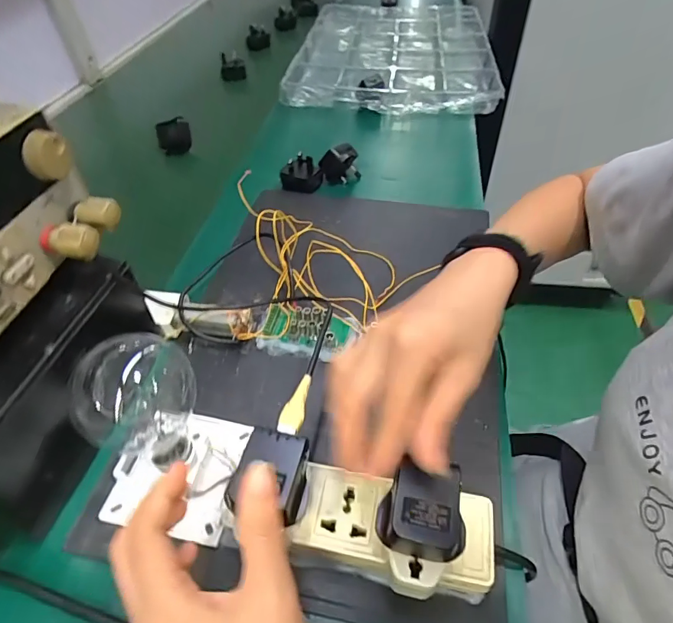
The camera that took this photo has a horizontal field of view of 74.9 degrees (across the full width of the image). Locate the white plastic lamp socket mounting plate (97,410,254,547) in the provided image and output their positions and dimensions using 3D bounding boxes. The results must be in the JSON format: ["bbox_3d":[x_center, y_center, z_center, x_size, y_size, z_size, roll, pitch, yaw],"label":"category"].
[{"bbox_3d":[-0.117,0.111,0.321,0.086,0.031,0.086,8,49,6],"label":"white plastic lamp socket mounting plate"}]

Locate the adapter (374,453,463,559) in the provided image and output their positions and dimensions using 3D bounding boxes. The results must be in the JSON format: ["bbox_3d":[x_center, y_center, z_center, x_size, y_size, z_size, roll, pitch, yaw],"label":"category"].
[{"bbox_3d":[0.046,0.108,0.241,0.042,0.027,0.044,9,46,11],"label":"adapter"}]

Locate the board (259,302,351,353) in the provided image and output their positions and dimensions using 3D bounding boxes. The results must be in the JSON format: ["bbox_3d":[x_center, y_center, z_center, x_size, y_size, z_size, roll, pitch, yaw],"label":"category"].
[{"bbox_3d":[-0.029,0.013,0.415,0.078,0.021,0.043,9,46,11],"label":"board"}]

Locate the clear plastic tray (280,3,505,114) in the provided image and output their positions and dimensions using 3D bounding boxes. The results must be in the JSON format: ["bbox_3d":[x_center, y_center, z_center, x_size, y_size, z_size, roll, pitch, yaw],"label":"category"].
[{"bbox_3d":[0.118,-0.550,0.907,0.368,0.049,0.574,3,45,5],"label":"clear plastic tray"}]

